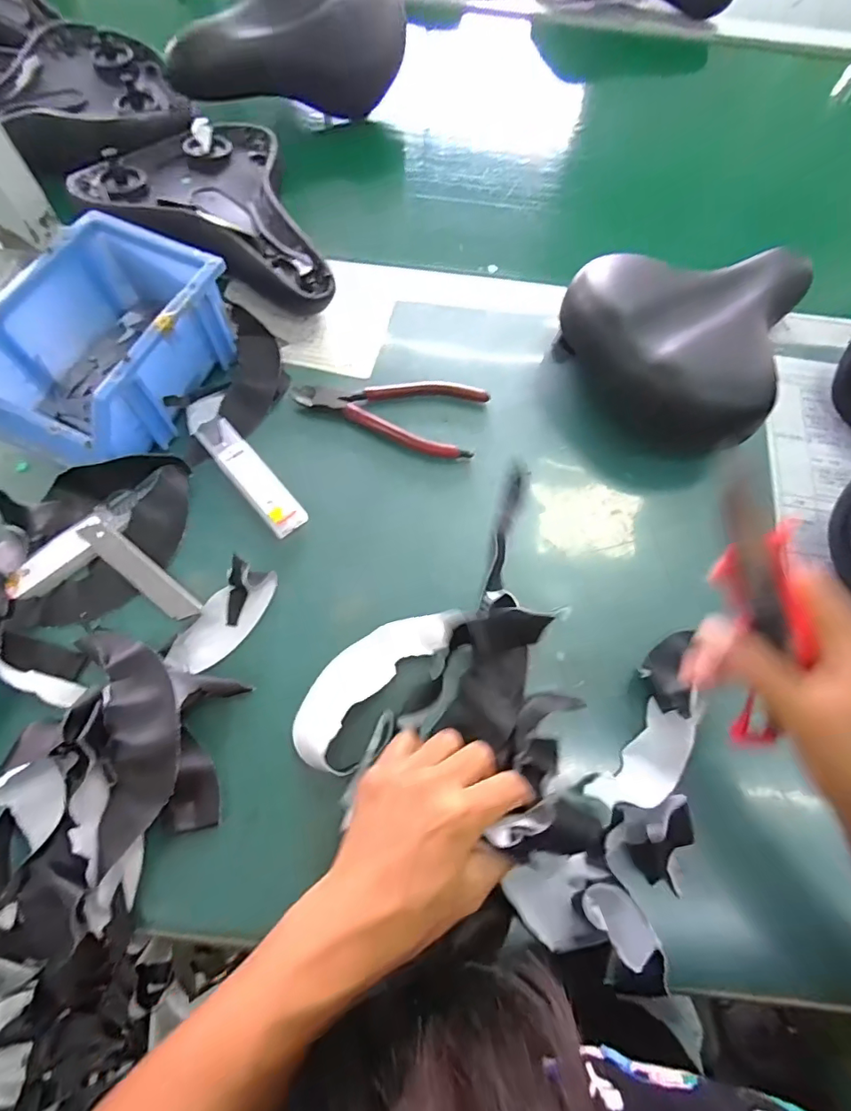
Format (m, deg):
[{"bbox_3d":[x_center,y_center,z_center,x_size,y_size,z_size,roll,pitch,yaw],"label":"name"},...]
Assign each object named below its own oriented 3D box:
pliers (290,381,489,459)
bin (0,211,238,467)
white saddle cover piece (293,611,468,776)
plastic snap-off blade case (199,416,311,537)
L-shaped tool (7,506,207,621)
[{"bbox_3d":[-0.029,-0.123,0.418,0.149,0.012,0.076,17,68,4],"label":"pliers"},{"bbox_3d":[-0.238,-0.153,0.386,0.117,0.075,0.173,23,69,7],"label":"bin"},{"bbox_3d":[-0.033,0.076,0.327,0.054,0.030,0.124,35,70,11],"label":"white saddle cover piece"},{"bbox_3d":[-0.132,-0.062,0.382,0.027,0.011,0.110,-39,74,-16],"label":"plastic snap-off blade case"},{"bbox_3d":[-0.211,0.002,0.353,0.117,0.012,0.068,6,68,0],"label":"L-shaped tool"}]

